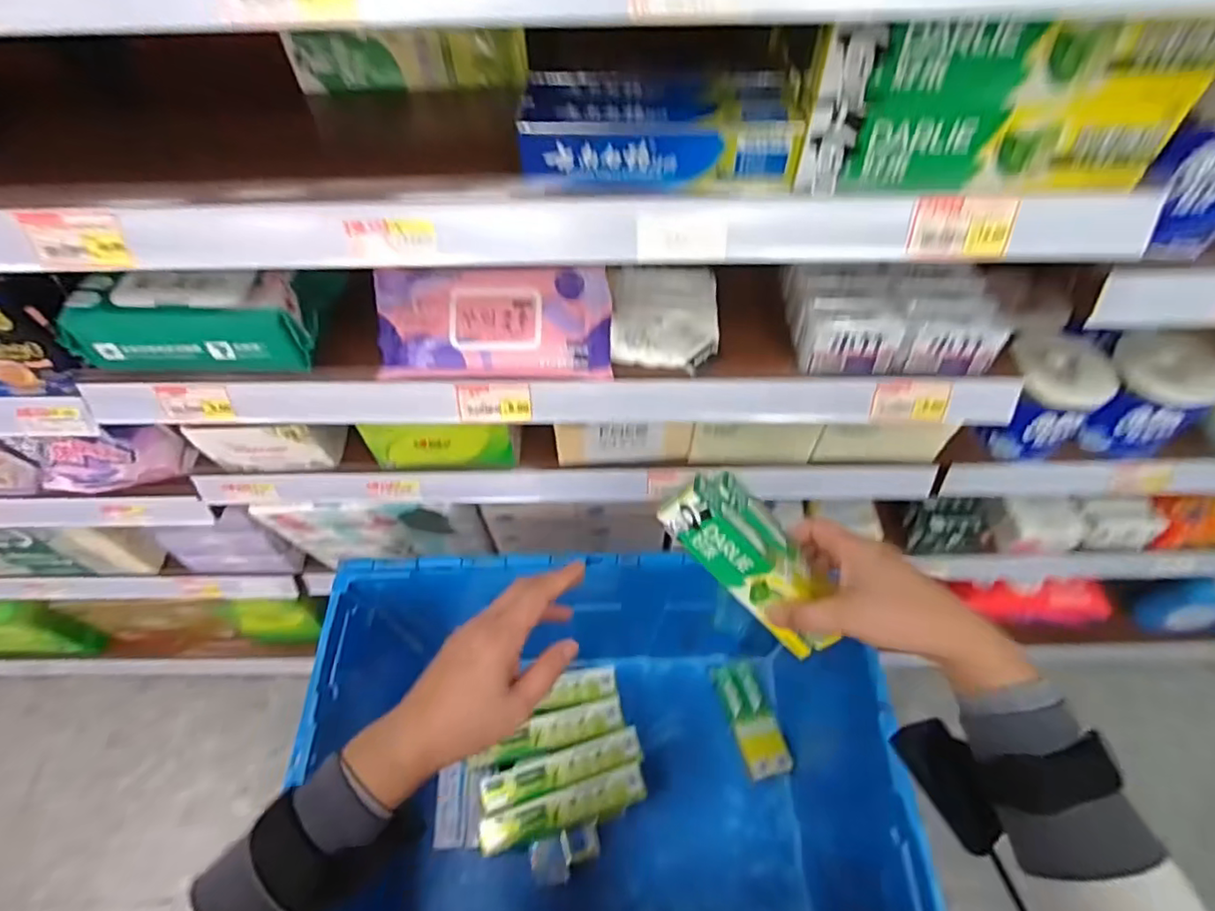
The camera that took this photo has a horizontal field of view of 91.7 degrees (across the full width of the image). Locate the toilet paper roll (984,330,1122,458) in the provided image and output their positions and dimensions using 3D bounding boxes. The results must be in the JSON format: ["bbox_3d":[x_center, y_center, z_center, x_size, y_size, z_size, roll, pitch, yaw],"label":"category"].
[{"bbox_3d":[0.492,-0.064,0.670,0.099,0.108,0.112,29,61,19],"label":"toilet paper roll"}]

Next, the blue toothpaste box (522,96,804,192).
[{"bbox_3d":[0.035,-0.209,0.397,0.181,0.046,0.035,2,56,2],"label":"blue toothpaste box"}]

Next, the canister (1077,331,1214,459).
[{"bbox_3d":[0.609,-0.066,0.669,0.108,0.105,0.110,39,65,23],"label":"canister"}]

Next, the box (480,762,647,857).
[{"bbox_3d":[-0.050,0.423,0.702,0.195,0.038,0.043,-15,57,-9],"label":"box"}]

